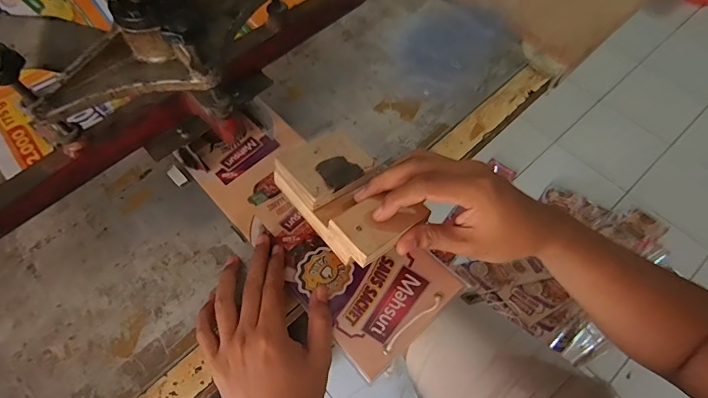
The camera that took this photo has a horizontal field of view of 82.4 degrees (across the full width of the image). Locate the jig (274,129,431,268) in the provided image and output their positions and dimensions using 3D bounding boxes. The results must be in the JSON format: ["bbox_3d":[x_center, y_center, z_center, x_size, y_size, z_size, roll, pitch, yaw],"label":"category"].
[{"bbox_3d":[-0.007,0.000,0.363,0.079,0.037,0.131,-29,61,-27],"label":"jig"}]

